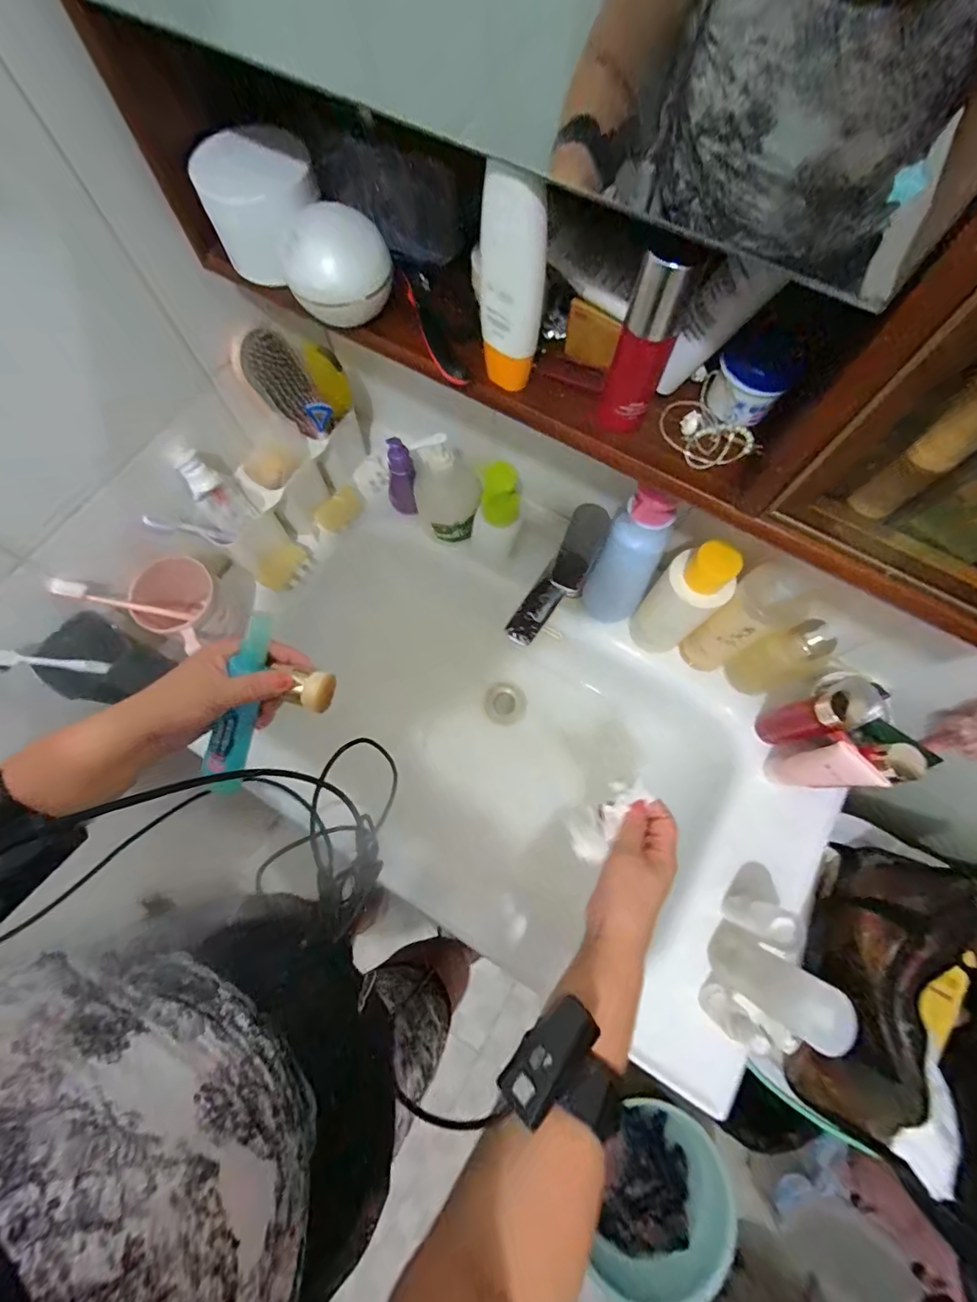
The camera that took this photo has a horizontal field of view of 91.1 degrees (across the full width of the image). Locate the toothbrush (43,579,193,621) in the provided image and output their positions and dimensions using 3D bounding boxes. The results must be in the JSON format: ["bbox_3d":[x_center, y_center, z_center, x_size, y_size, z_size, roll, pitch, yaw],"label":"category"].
[{"bbox_3d":[-0.386,-0.052,0.514,0.011,0.135,0.014,-18,71,26],"label":"toothbrush"}]

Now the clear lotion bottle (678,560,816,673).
[{"bbox_3d":[0.266,-0.025,0.526,0.044,0.201,0.058,-32,76,-9],"label":"clear lotion bottle"}]

